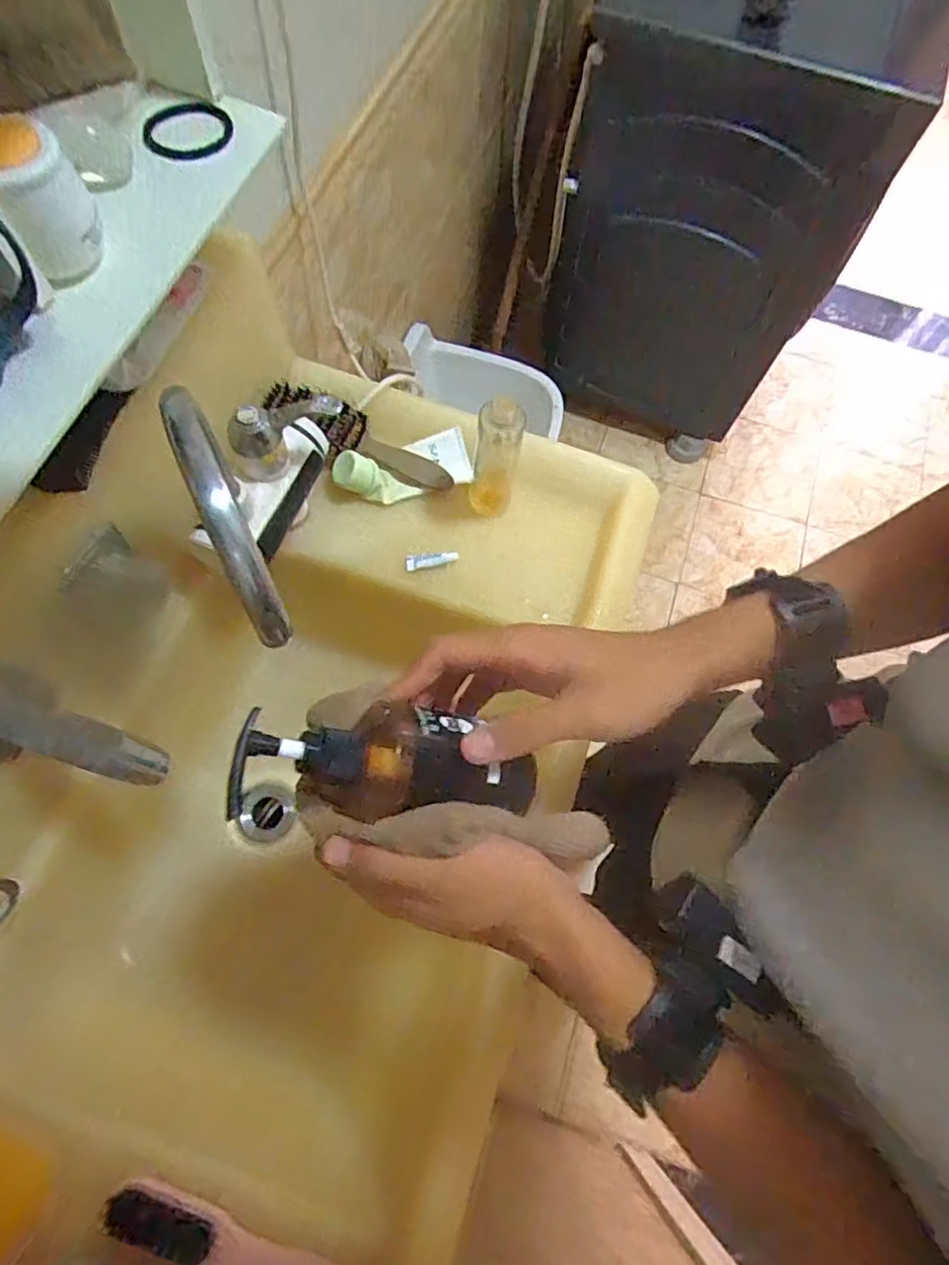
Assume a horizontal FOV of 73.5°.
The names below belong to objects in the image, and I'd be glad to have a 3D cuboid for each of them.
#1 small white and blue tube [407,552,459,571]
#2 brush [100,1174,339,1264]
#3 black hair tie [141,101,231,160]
[{"bbox_3d":[-0.044,-0.075,0.654,0.053,0.004,0.016,-7,70,-7],"label":"small white and blue tube"},{"bbox_3d":[-0.163,0.428,0.438,0.189,0.032,0.022,21,69,4],"label":"brush"},{"bbox_3d":[-0.204,-0.358,0.452,0.067,0.008,0.036,-39,105,-23],"label":"black hair tie"}]

